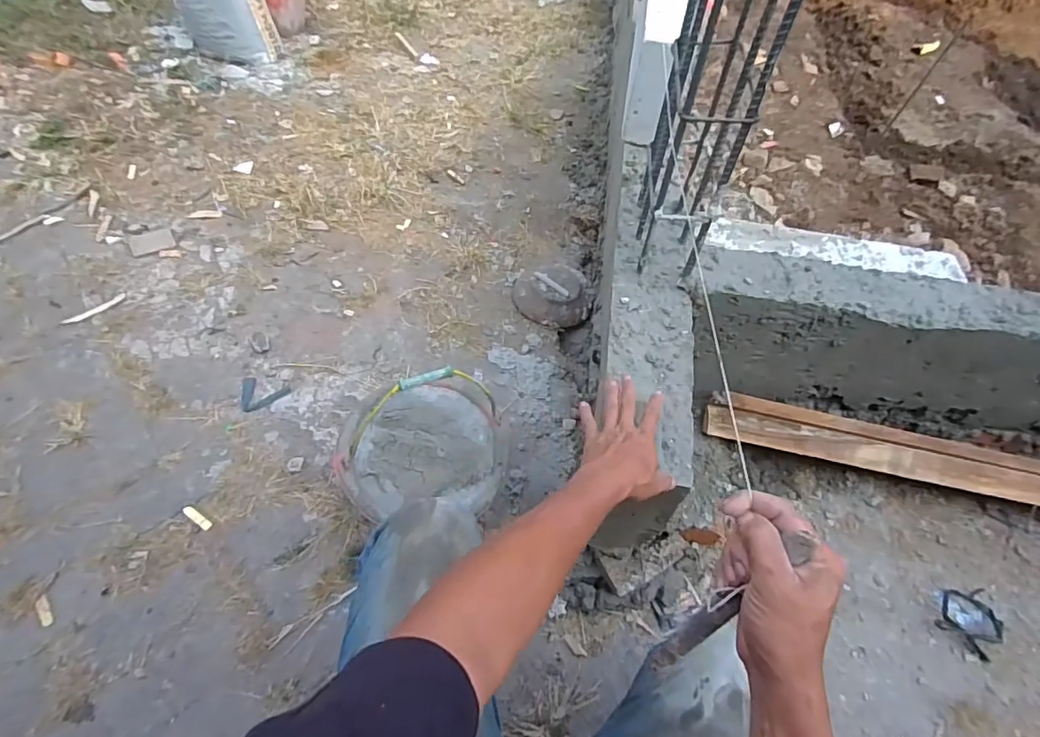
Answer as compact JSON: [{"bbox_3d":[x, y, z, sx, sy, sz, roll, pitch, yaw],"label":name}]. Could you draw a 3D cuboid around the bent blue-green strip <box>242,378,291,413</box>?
[{"bbox_3d":[-0.550,0.059,1.086,0.102,0.011,0.076,16,54,5],"label":"bent blue-green strip"}]

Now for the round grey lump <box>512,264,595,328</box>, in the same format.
[{"bbox_3d":[0.089,-0.206,1.347,0.206,0.075,0.206,3,54,-4],"label":"round grey lump"}]

